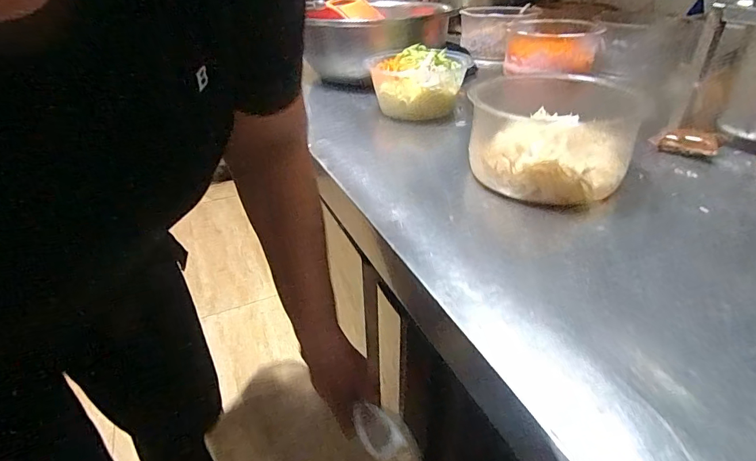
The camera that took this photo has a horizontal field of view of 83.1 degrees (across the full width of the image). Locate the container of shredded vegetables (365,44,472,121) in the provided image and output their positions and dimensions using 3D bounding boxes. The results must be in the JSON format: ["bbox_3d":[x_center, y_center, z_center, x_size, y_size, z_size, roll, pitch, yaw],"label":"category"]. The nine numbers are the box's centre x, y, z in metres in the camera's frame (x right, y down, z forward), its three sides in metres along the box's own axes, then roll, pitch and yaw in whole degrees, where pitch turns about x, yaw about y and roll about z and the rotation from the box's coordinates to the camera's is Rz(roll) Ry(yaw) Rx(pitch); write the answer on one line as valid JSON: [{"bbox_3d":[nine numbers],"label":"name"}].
[{"bbox_3d":[0.062,-0.231,0.665,0.141,0.085,0.114,8,37,17],"label":"container of shredded vegetables"}]

